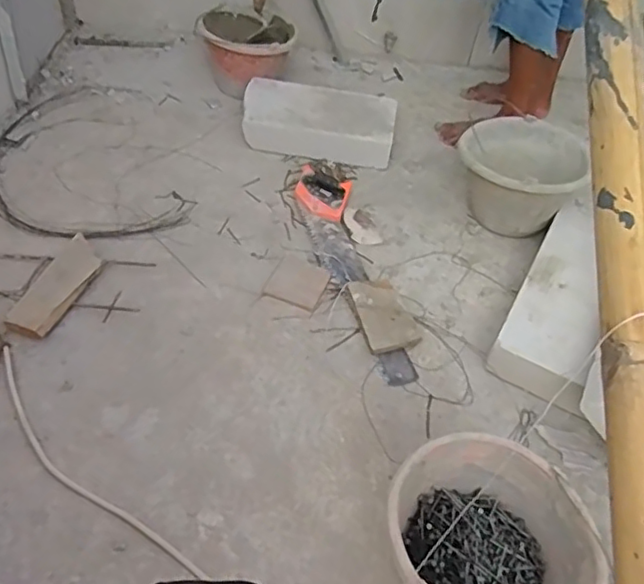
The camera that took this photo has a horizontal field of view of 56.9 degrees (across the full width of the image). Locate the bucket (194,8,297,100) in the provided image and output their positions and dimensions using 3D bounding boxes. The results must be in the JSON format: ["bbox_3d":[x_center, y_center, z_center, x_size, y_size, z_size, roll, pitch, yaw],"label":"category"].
[{"bbox_3d":[-0.188,-0.590,1.487,0.225,0.156,0.242,5,48,-5],"label":"bucket"}]

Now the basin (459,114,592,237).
[{"bbox_3d":[0.402,-0.240,1.238,0.238,0.178,0.238,3,49,-4],"label":"basin"}]

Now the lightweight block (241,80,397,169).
[{"bbox_3d":[-0.006,-0.397,1.380,0.339,0.080,0.198,7,49,-1],"label":"lightweight block"}]

